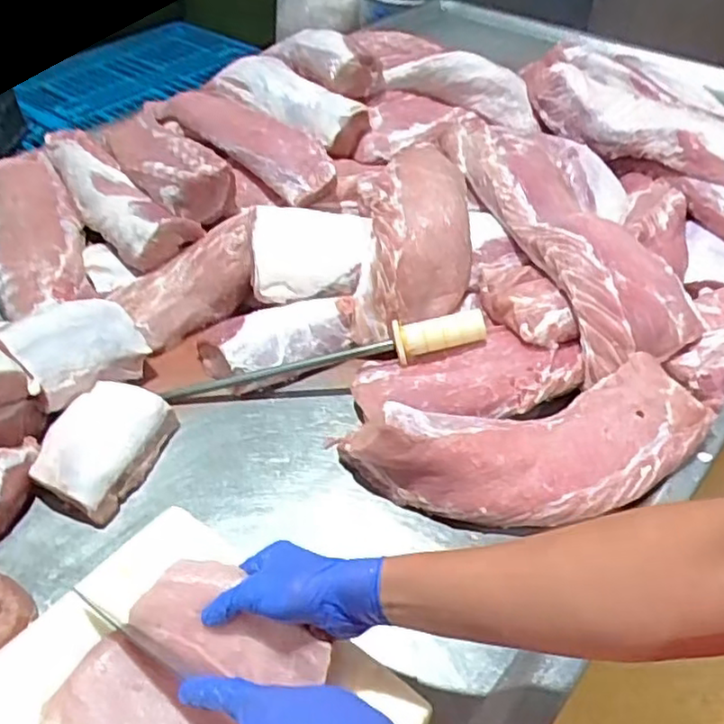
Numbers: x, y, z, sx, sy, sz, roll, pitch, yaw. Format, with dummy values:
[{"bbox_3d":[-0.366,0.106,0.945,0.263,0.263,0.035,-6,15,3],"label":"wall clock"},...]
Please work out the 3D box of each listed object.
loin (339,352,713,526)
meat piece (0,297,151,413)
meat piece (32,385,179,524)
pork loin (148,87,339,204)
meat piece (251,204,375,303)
[{"bbox_3d":[0.180,0.087,0.687,0.367,0.079,0.148,-12,46,-11],"label":"loin"},{"bbox_3d":[-0.328,-0.023,0.778,0.144,0.056,0.113,-34,58,-31],"label":"meat piece"},{"bbox_3d":[-0.281,0.089,0.713,0.112,0.048,0.142,11,46,12],"label":"meat piece"},{"bbox_3d":[-0.194,-0.349,1.005,0.399,0.065,0.098,32,53,29],"label":"pork loin"},{"bbox_3d":[-0.064,-0.143,0.872,0.153,0.061,0.127,-3,45,-2],"label":"meat piece"}]

